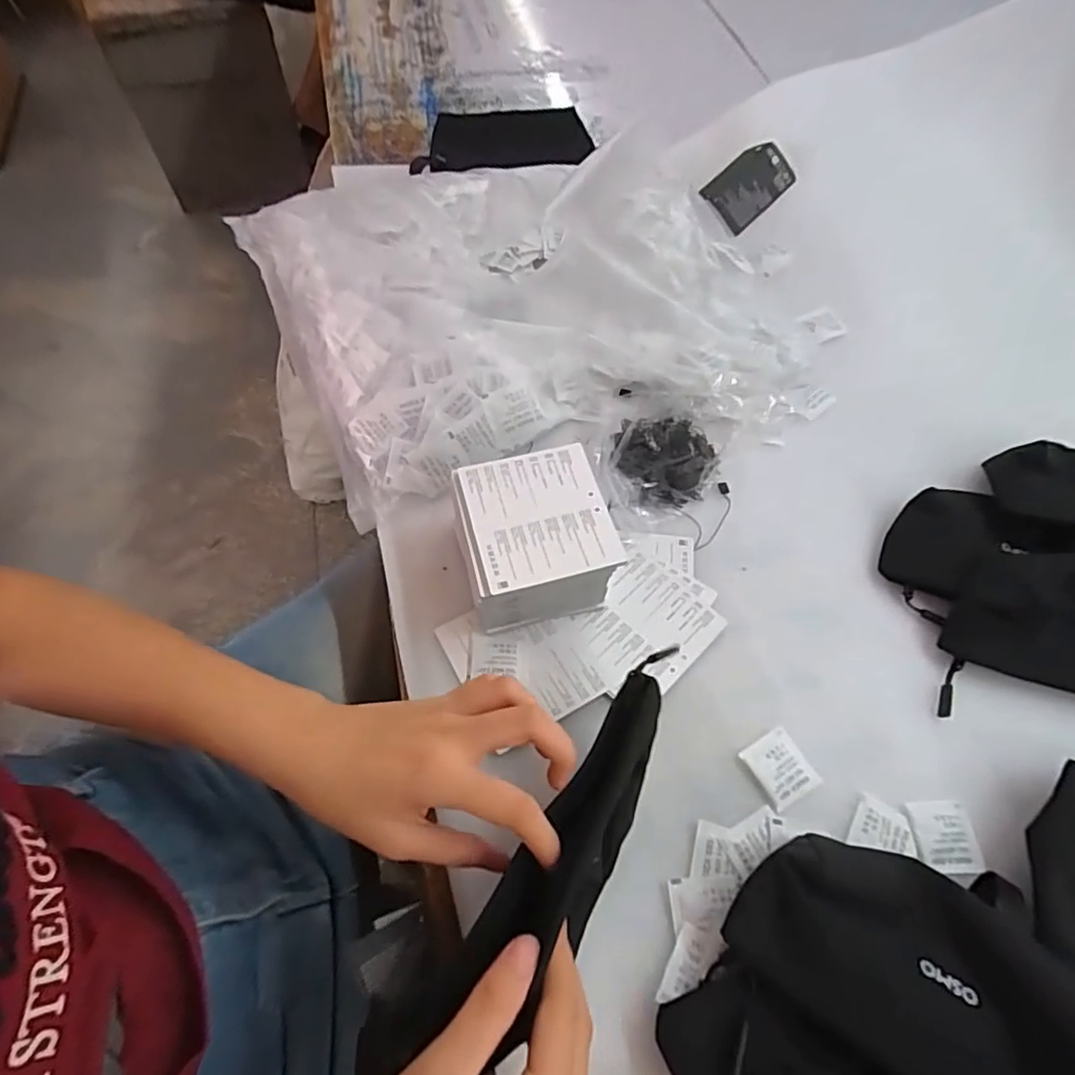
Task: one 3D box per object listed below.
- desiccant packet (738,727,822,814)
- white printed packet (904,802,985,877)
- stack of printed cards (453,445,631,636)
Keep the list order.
[{"bbox_3d":[0.159,0.151,0.393,0.039,0.004,0.041,-26,65,-15],"label":"desiccant packet"},{"bbox_3d":[0.258,0.190,0.379,0.039,0.004,0.041,0,61,-2],"label":"white printed packet"},{"bbox_3d":[-0.001,-0.001,0.427,0.103,0.070,0.113,-13,63,-9],"label":"stack of printed cards"}]

